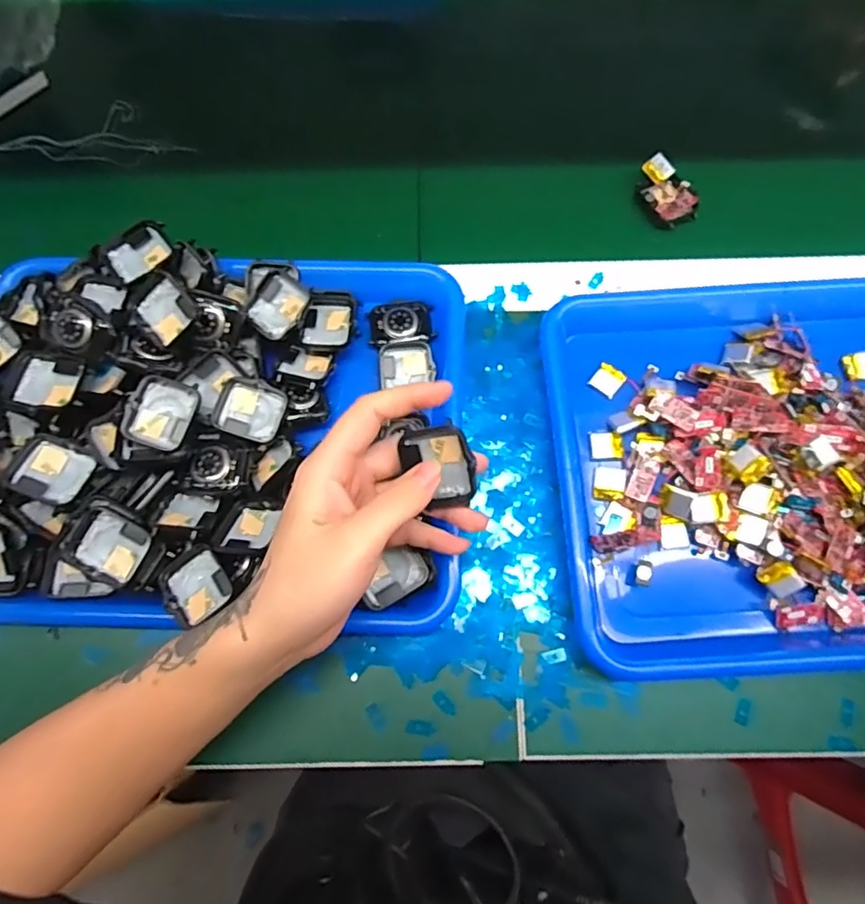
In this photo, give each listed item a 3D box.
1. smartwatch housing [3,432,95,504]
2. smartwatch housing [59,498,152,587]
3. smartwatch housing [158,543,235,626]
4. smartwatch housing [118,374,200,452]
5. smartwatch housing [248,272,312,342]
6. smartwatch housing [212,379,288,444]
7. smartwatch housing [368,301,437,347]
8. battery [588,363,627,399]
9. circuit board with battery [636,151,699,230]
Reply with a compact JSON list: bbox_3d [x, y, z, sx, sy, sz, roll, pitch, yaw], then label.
[{"bbox_3d":[-0.225,0.010,0.324,0.040,0.014,0.036,16,75,6],"label":"smartwatch housing"},{"bbox_3d":[-0.188,0.053,0.320,0.044,0.014,0.040,24,76,8],"label":"smartwatch housing"},{"bbox_3d":[-0.141,0.077,0.324,0.038,0.012,0.035,-39,77,-9],"label":"smartwatch housing"},{"bbox_3d":[-0.166,-0.024,0.336,0.037,0.015,0.042,15,75,6],"label":"smartwatch housing"},{"bbox_3d":[-0.106,-0.101,0.379,0.036,0.013,0.043,33,77,10],"label":"smartwatch housing"},{"bbox_3d":[-0.118,-0.027,0.354,0.040,0.012,0.037,14,75,5],"label":"smartwatch housing"},{"bbox_3d":[-0.023,-0.094,0.397,0.046,0.010,0.032,-5,74,0],"label":"smartwatch housing"},{"bbox_3d":[0.123,-0.051,0.384,0.020,0.004,0.022,36,78,11],"label":"battery"},{"bbox_3d":[0.182,-0.204,0.432,0.037,0.018,0.056,-21,74,-5],"label":"circuit board with battery"}]

